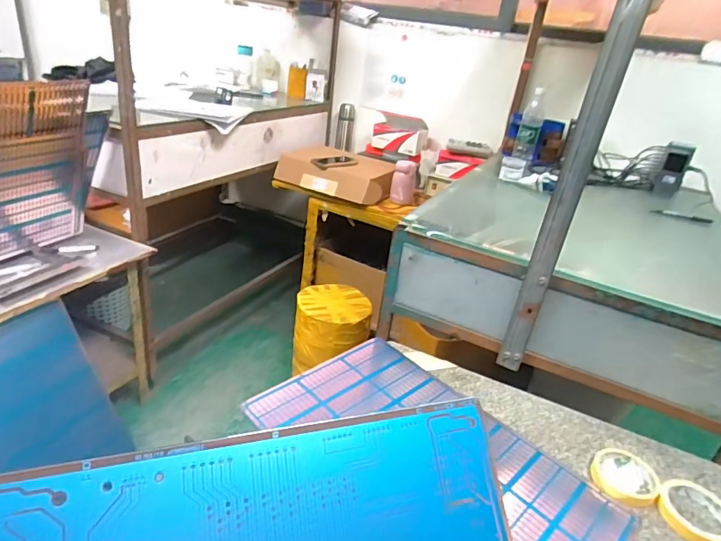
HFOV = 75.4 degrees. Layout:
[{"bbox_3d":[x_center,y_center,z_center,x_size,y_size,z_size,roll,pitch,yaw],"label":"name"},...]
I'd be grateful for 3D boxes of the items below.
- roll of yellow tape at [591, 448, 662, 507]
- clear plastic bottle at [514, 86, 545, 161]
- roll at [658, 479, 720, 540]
[{"bbox_3d":[0.405,0.312,0.720,0.090,0.021,0.093,6,27,-3],"label":"roll of yellow tape"},{"bbox_3d":[0.533,-0.455,1.456,0.065,0.206,0.067,15,28,14],"label":"clear plastic bottle"},{"bbox_3d":[0.494,0.350,0.681,0.099,0.022,0.105,6,27,-3],"label":"roll"}]

